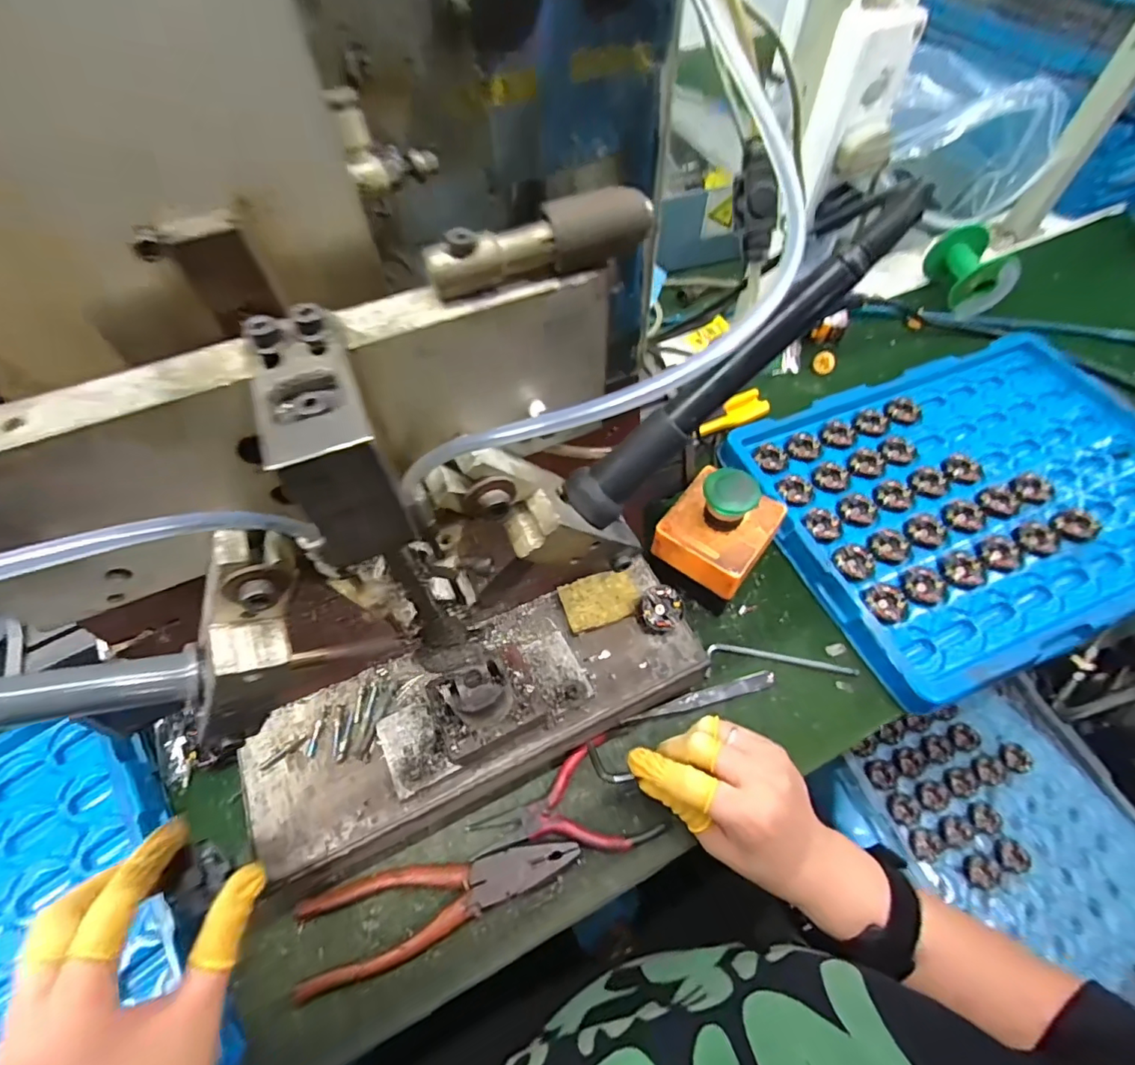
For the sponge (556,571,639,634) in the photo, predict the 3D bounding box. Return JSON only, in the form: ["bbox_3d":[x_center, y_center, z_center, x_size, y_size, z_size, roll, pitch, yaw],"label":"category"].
[{"bbox_3d":[0.024,0.047,0.374,0.054,0.007,0.035,-18,59,-9],"label":"sponge"}]

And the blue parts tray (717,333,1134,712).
[{"bbox_3d":[0.371,-0.045,0.463,0.393,0.037,0.275,-20,60,-11],"label":"blue parts tray"}]

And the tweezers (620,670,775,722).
[{"bbox_3d":[0.097,0.120,0.383,0.114,0.013,0.012,-15,59,-7],"label":"tweezers"}]

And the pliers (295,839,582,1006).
[{"bbox_3d":[-0.075,0.222,0.321,0.165,0.022,0.046,-15,59,-7],"label":"pliers"}]

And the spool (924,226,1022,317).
[{"bbox_3d":[0.465,-0.307,0.614,0.070,0.055,0.098,4,58,4],"label":"spool"}]

